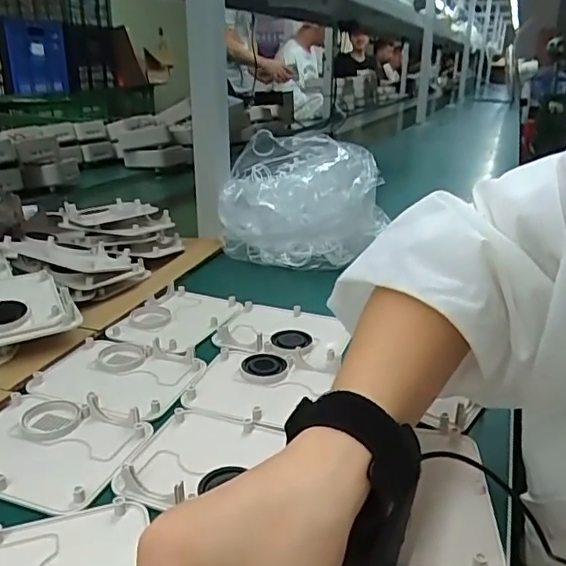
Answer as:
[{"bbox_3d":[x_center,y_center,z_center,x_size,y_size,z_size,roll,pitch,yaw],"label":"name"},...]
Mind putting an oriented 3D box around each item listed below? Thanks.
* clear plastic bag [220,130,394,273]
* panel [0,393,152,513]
[{"bbox_3d":[0.026,-0.121,0.796,0.207,0.135,0.248,1,21,1],"label":"clear plastic bag"},{"bbox_3d":[-0.165,0.109,0.389,0.123,0.018,0.095,7,22,18],"label":"panel"}]

